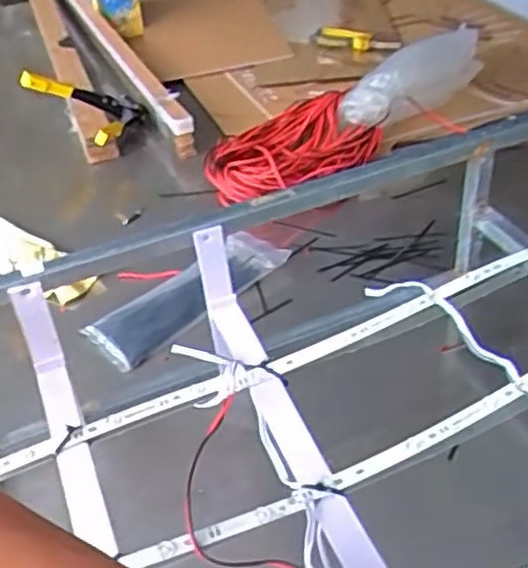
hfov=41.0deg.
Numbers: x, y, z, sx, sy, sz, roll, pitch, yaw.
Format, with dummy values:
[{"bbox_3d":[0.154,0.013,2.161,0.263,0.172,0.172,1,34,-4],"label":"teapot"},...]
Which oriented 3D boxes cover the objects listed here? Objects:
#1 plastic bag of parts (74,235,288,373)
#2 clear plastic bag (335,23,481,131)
[{"bbox_3d":[-0.093,0.010,0.887,0.104,0.033,0.265,28,48,34],"label":"plastic bag of parts"},{"bbox_3d":[0.247,-0.330,1.140,0.306,0.099,0.049,-30,45,-29],"label":"clear plastic bag"}]

